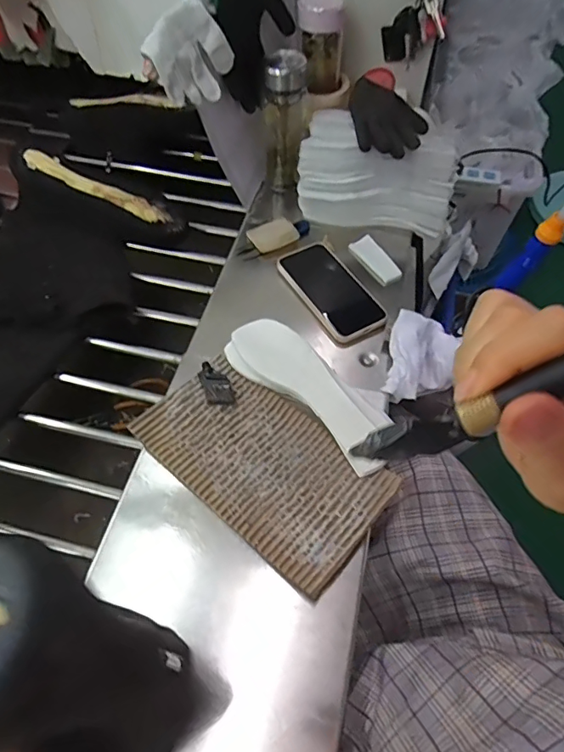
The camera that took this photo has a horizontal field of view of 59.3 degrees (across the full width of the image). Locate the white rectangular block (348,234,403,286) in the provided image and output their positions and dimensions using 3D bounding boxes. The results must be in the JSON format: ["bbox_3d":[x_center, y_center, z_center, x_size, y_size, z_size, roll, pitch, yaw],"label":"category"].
[{"bbox_3d":[0.131,-0.162,0.692,0.035,0.013,0.088,-26,62,-17],"label":"white rectangular block"}]

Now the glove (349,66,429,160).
[{"bbox_3d":[0.144,-0.364,0.682,0.095,0.021,0.205,-4,58,-4],"label":"glove"}]

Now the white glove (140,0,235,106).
[{"bbox_3d":[-0.110,-0.389,0.598,0.040,0.100,0.122,18,58,38],"label":"white glove"}]

